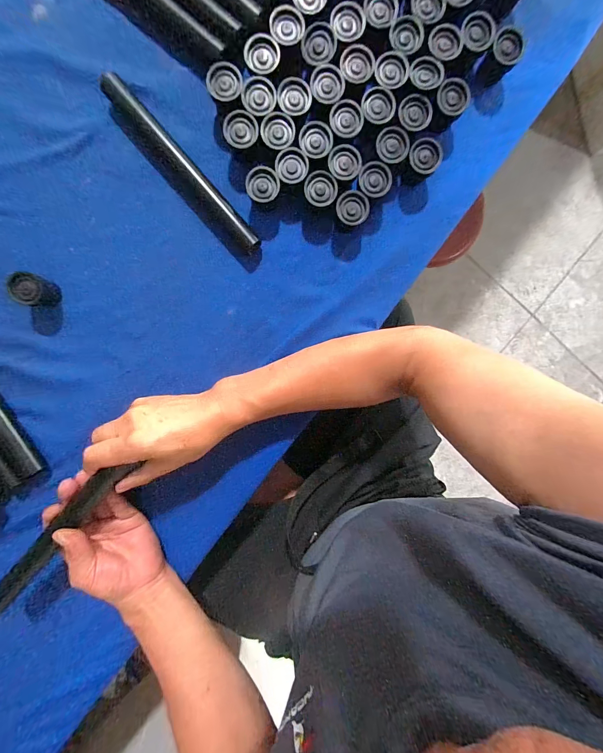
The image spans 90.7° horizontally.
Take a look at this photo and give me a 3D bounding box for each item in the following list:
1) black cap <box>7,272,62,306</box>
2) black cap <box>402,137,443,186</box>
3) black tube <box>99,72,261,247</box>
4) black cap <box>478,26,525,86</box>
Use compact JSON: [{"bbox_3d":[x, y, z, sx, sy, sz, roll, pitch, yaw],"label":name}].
[{"bbox_3d":[-0.297,-0.096,0.331,0.038,0.026,0.032,24,94,-5],"label":"black cap"},{"bbox_3d":[0.132,-0.236,0.330,0.033,0.033,0.031,0,96,-3],"label":"black cap"},{"bbox_3d":[-0.126,-0.230,0.326,0.020,0.019,0.219,-44,96,2],"label":"black tube"},{"bbox_3d":[0.212,-0.342,0.318,0.032,0.029,0.030,0,96,-3],"label":"black cap"}]

